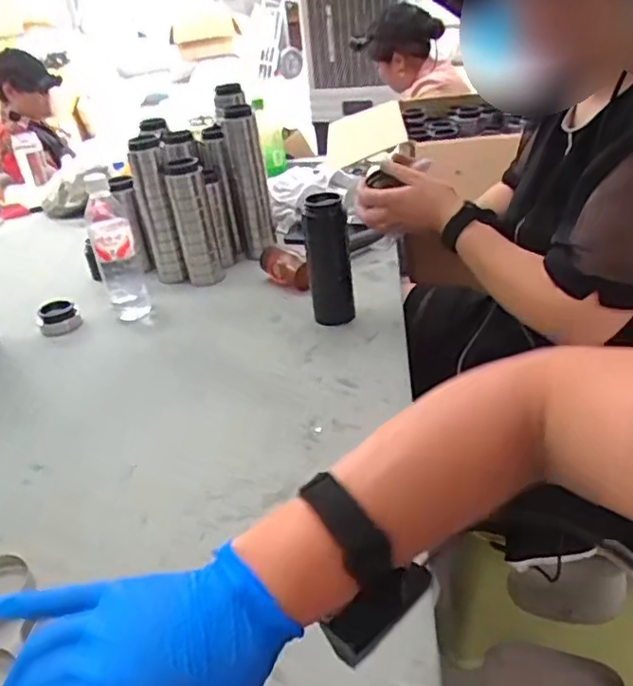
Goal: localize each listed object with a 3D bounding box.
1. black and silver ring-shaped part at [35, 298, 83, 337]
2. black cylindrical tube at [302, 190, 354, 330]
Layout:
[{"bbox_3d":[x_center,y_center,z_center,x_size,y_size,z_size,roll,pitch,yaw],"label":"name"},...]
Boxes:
[{"bbox_3d":[-0.428,-0.042,1.019,0.066,0.046,0.051,-17,30,-18],"label":"black and silver ring-shaped part"},{"bbox_3d":[0.018,-0.119,0.902,0.064,0.191,0.049,-5,28,4],"label":"black cylindrical tube"}]

